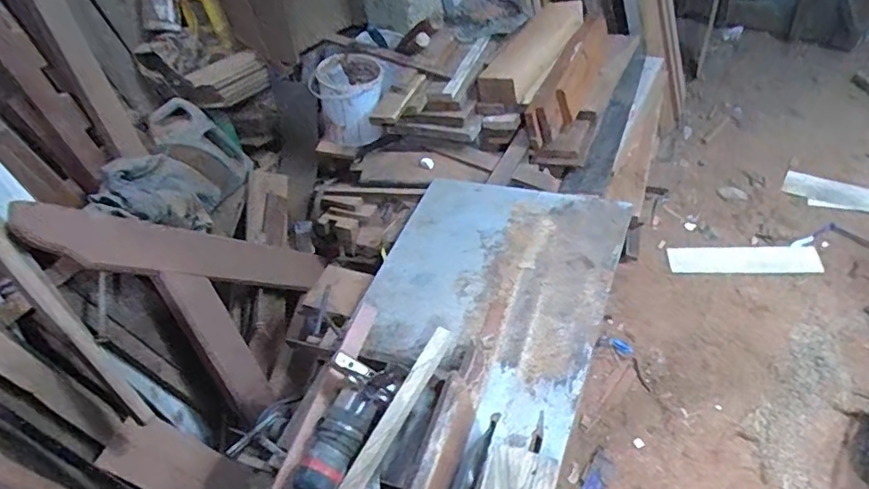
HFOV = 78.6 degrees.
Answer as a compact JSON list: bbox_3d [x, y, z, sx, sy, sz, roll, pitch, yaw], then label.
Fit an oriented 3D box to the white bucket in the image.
[{"bbox_3d":[-0.239,-0.407,1.515,0.187,0.214,0.197,-5,47,6],"label":"white bucket"}]

